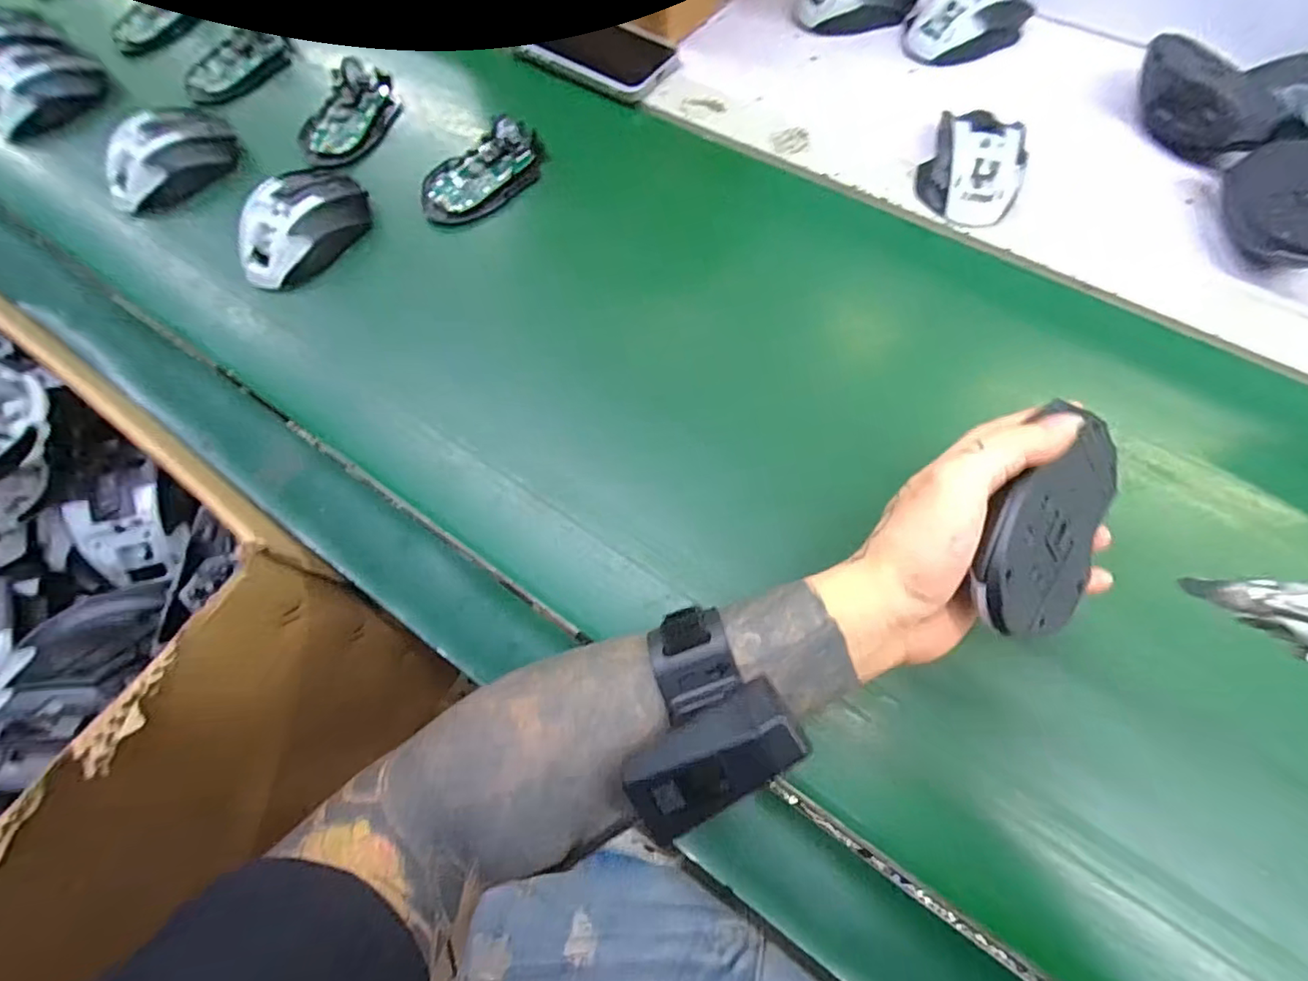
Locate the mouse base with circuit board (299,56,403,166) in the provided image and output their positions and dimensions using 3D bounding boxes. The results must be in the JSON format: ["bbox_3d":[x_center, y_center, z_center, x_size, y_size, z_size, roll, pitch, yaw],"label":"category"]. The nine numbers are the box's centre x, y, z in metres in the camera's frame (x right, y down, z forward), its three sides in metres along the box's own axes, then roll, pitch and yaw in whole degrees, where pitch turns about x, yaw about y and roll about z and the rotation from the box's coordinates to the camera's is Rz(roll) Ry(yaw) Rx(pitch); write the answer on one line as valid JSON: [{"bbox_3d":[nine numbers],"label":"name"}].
[{"bbox_3d":[-0.274,-0.340,0.498,0.072,0.016,0.111,23,70,11],"label":"mouse base with circuit board"}]

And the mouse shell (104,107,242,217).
[{"bbox_3d":[-0.421,-0.290,0.476,0.108,0.033,0.073,-36,71,-12],"label":"mouse shell"}]

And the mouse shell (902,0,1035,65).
[{"bbox_3d":[0.285,-0.429,0.499,0.116,0.036,0.071,-26,69,-8],"label":"mouse shell"}]

